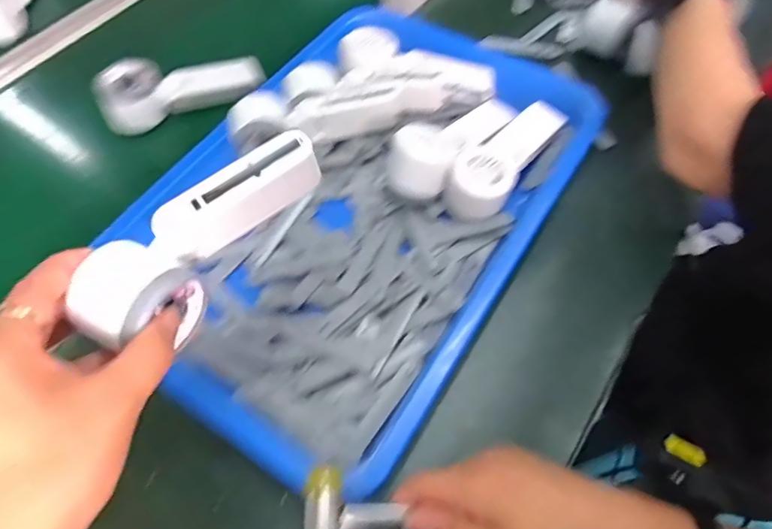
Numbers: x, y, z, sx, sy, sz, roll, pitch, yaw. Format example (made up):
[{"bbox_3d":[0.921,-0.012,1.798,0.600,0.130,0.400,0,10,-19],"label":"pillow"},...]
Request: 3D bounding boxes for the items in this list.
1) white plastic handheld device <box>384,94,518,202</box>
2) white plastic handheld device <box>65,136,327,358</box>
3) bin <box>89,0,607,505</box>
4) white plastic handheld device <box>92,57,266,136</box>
[{"bbox_3d":[0.074,-0.128,0.489,0.169,0.052,0.059,-40,66,-19],"label":"white plastic handheld device"},{"bbox_3d":[-0.103,-0.014,0.297,0.046,0.051,0.154,38,70,21],"label":"white plastic handheld device"},{"bbox_3d":[-0.030,-0.078,0.485,0.355,0.042,0.482,31,65,18],"label":"bin"},{"bbox_3d":[-0.230,-0.205,0.565,0.175,0.056,0.052,-26,62,-13],"label":"white plastic handheld device"}]

